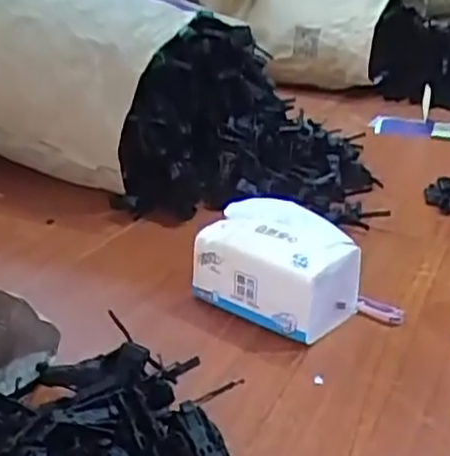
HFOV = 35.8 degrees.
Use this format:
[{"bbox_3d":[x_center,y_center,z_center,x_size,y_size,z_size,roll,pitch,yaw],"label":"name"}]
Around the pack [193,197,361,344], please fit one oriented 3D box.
[{"bbox_3d":[0.052,0.035,0.654,0.136,0.092,0.098,18,28,32],"label":"pack"}]

